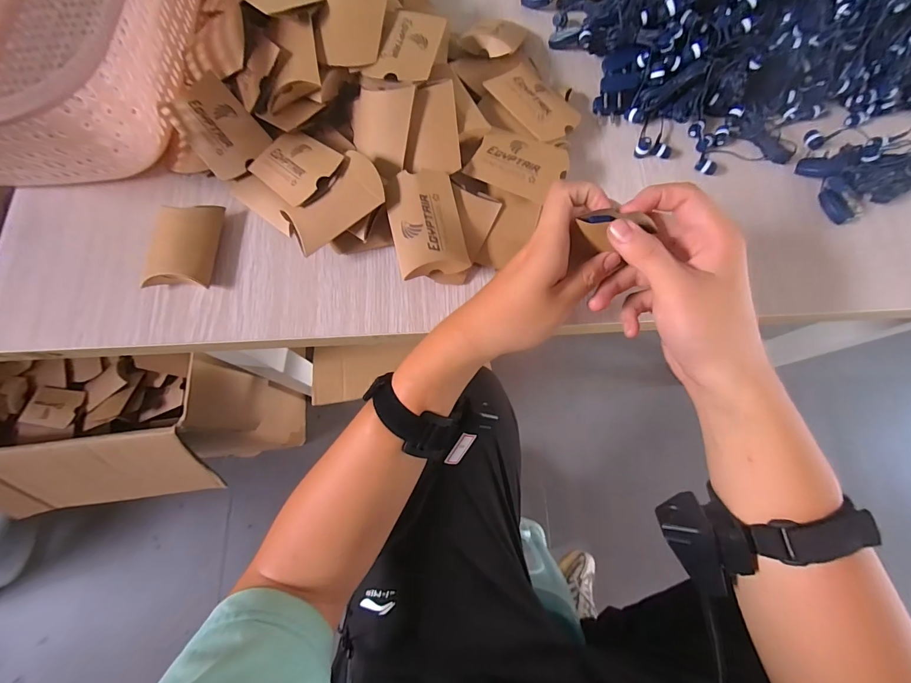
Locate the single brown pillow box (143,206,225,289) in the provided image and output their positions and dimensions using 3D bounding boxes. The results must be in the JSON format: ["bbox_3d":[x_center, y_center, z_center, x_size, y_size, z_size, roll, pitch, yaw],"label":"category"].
[{"bbox_3d":[-0.230,-0.082,0.326,0.052,0.017,0.076,-1,75,0],"label":"single brown pillow box"}]

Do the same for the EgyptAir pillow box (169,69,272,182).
[{"bbox_3d":[-0.205,-0.185,0.332,0.056,0.012,0.077,-40,99,-1],"label":"EgyptAir pillow box"}]

